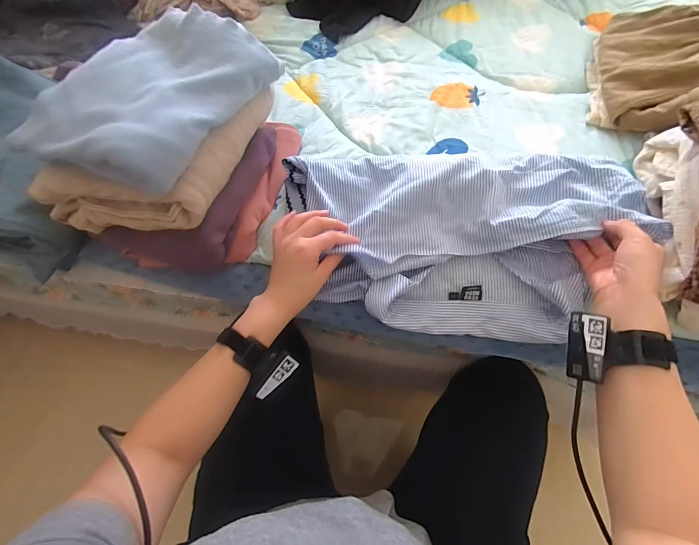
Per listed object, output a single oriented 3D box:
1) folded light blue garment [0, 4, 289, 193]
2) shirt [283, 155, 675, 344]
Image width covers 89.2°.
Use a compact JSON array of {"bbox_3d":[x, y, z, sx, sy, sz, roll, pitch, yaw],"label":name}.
[{"bbox_3d":[-0.248,-0.231,0.442,0.207,0.060,0.272,20,64,12],"label":"folded light blue garment"},{"bbox_3d":[0.136,-0.050,0.492,0.465,0.048,0.259,6,83,8],"label":"shirt"}]

